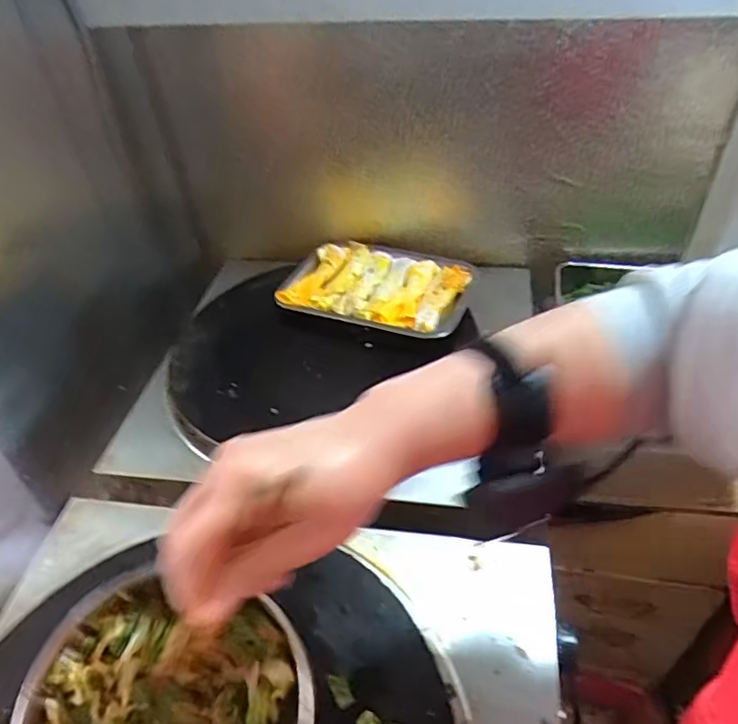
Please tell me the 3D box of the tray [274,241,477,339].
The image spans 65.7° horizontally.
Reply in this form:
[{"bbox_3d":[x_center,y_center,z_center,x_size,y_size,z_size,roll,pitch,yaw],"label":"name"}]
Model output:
[{"bbox_3d":[0.013,-0.110,0.806,0.254,0.026,0.175,13,49,18],"label":"tray"}]

